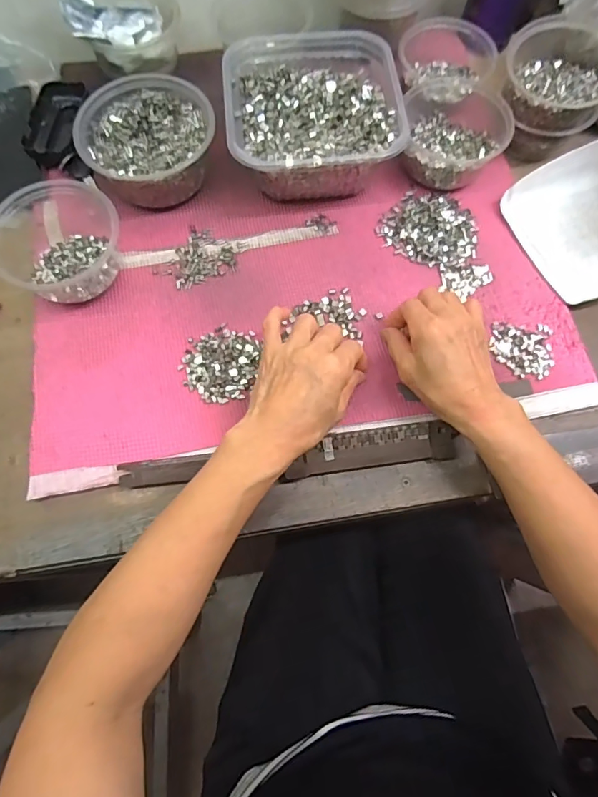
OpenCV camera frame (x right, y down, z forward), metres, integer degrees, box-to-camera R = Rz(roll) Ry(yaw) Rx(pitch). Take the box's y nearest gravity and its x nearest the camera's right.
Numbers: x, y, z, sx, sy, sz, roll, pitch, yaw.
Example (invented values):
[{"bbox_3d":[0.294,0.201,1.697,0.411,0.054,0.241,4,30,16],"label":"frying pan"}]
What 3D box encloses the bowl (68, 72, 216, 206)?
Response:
[{"bbox_3d":[-0.156,-0.266,0.479,0.129,0.058,0.131,0,70,-1],"label":"bowl"}]

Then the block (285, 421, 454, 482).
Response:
[{"bbox_3d":[0.064,0.046,0.407,0.146,0.023,0.032,-7,70,-3],"label":"block"}]

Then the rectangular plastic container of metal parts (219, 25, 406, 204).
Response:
[{"bbox_3d":[0.012,-0.297,0.482,0.168,0.074,0.174,-6,70,-3],"label":"rectangular plastic container of metal parts"}]

